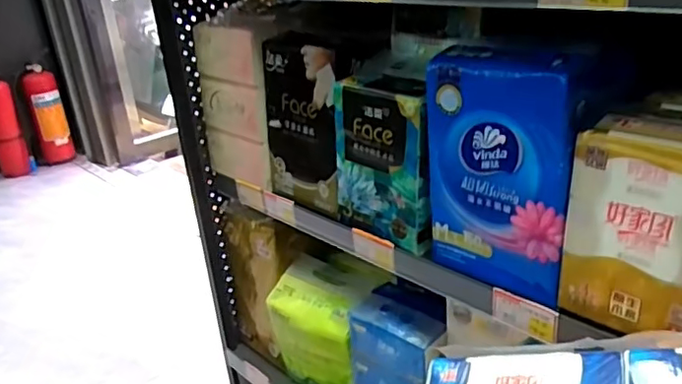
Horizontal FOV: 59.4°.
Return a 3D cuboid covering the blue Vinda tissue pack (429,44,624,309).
[{"bbox_3d":[0.182,-0.030,0.637,0.172,0.241,0.099,17,33,40],"label":"blue Vinda tissue pack"}]

